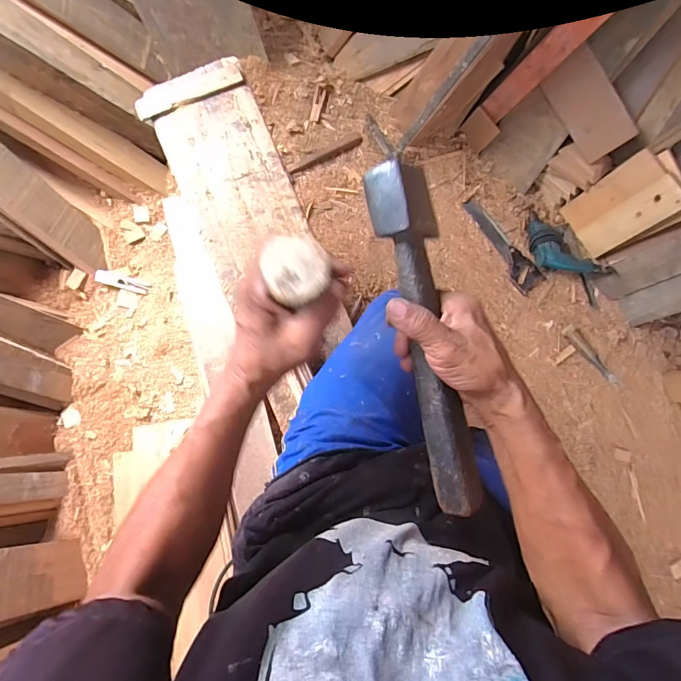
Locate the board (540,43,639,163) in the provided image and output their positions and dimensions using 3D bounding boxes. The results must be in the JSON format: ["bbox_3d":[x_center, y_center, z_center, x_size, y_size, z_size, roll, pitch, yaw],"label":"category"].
[{"bbox_3d":[0.704,-0.665,1.172,0.025,0.148,0.283,-29,89,-24],"label":"board"}]

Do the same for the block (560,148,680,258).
[{"bbox_3d":[0.843,-0.403,1.244,0.019,0.269,0.196,-20,78,-37],"label":"block"}]

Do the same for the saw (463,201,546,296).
[{"bbox_3d":[0.508,-0.303,1.322,0.091,0.041,0.348,-41,90,-4],"label":"saw"}]

